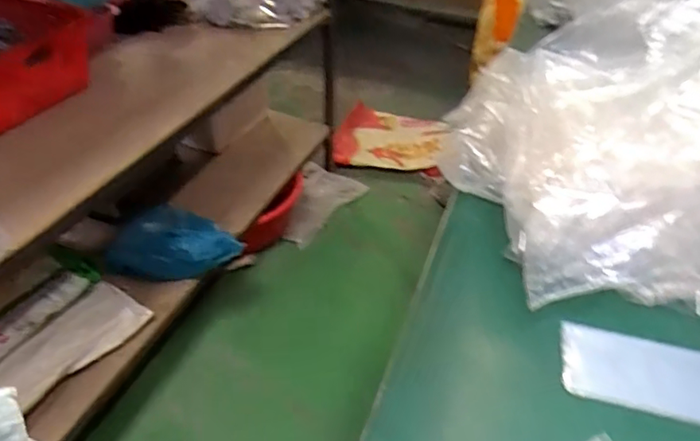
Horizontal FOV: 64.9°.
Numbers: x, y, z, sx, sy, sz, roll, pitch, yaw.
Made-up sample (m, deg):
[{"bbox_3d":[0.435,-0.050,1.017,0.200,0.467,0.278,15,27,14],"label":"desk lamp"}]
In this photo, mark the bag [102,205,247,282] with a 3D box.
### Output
[{"bbox_3d":[-0.385,0.052,1.219,0.288,0.093,0.152,3,40,1],"label":"bag"}]

